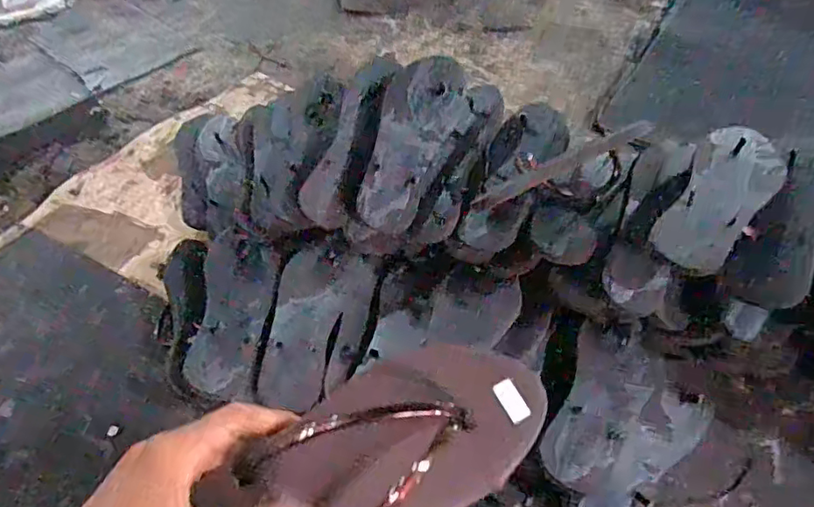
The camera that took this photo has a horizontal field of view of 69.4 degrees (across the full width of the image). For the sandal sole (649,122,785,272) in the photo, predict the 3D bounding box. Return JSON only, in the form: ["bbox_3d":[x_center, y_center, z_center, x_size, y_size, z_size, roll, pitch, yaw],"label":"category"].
[{"bbox_3d":[0.338,-0.062,0.629,0.087,0.048,0.171,31,81,24],"label":"sandal sole"}]

